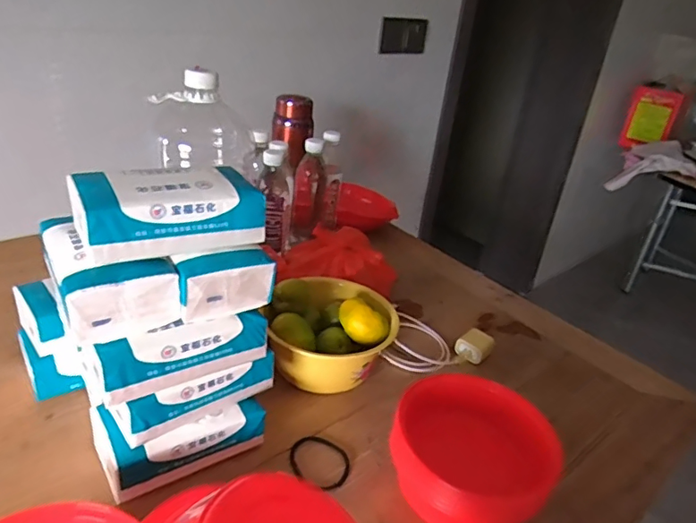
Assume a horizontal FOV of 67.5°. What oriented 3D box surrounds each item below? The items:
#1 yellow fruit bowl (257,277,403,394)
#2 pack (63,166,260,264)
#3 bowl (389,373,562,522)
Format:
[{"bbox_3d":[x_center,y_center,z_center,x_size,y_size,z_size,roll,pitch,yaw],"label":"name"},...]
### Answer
[{"bbox_3d":[-0.025,0.100,0.703,0.181,0.107,0.135,-9,33,-28],"label":"yellow fruit bowl"},{"bbox_3d":[-0.165,-0.049,0.485,0.158,0.056,0.083,-11,34,-30],"label":"pack"},{"bbox_3d":[0.131,0.209,0.560,0.160,0.088,0.163,6,29,-3],"label":"bowl"}]

